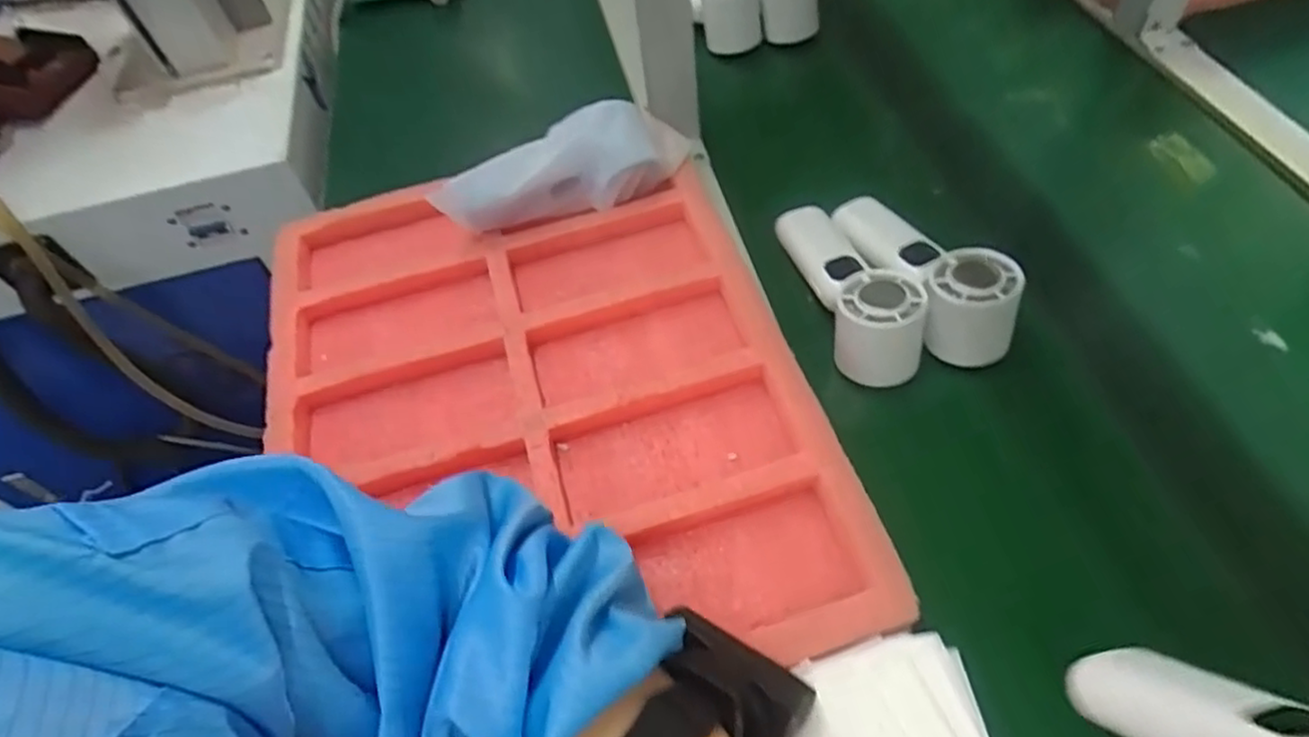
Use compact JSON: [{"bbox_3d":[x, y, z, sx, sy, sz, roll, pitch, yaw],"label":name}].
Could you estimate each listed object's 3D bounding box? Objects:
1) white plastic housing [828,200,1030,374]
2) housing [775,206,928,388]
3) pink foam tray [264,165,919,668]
[{"bbox_3d":[0.176,-0.068,0.489,0.063,0.056,0.157,-24,52,-14],"label":"white plastic housing"},{"bbox_3d":[0.132,-0.059,0.494,0.047,0.060,0.144,-15,50,-7],"label":"housing"},{"bbox_3d":[-0.080,0.014,0.461,0.324,0.043,0.407,-16,50,-7],"label":"pink foam tray"}]

